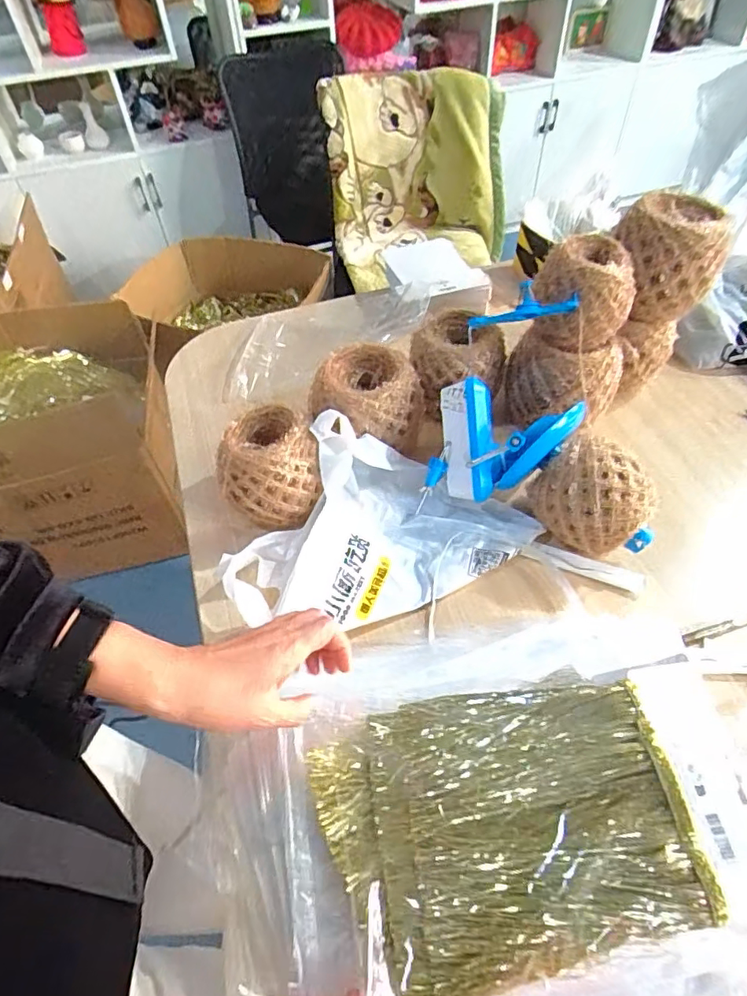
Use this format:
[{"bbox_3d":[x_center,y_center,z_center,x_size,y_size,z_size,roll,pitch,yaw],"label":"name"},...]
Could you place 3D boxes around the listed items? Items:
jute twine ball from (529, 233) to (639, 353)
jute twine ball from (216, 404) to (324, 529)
[{"bbox_3d":[0.270,-0.264,0.713,0.121,0.102,0.109,16,55,15],"label":"jute twine ball"},{"bbox_3d":[-0.132,-0.032,0.722,0.124,0.132,0.129,-8,52,-3],"label":"jute twine ball"}]

